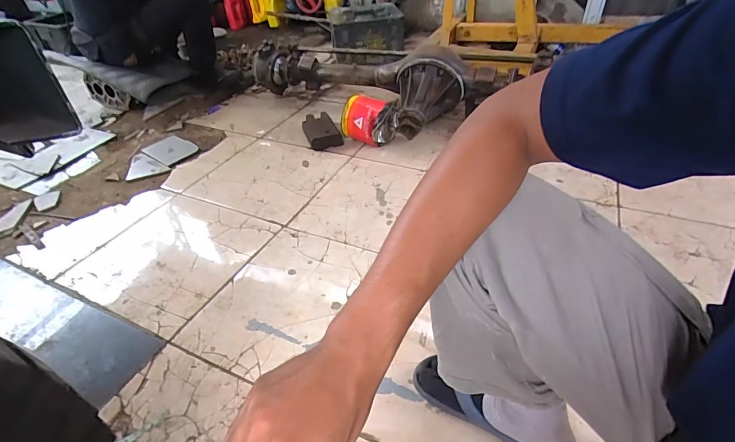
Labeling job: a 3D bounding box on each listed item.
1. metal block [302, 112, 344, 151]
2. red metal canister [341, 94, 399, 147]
[{"bbox_3d":[-0.176,-0.339,1.480,0.119,0.057,0.207,-14,40,-14],"label":"metal block"},{"bbox_3d":[0.002,-0.363,1.403,0.189,0.143,0.131,9,40,14],"label":"red metal canister"}]

